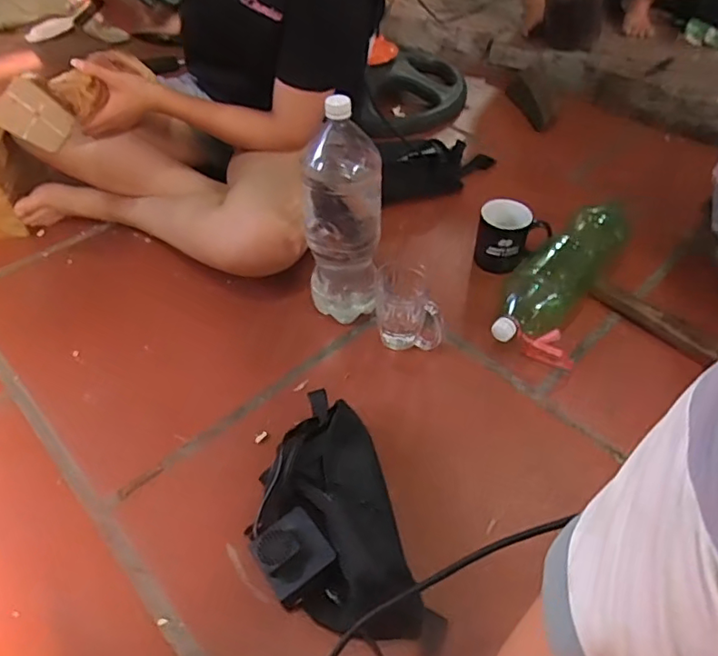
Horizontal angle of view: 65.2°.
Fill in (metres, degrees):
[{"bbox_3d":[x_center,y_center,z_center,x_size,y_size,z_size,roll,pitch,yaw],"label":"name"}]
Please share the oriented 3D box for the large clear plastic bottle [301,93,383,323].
[{"bbox_3d":[-0.021,-0.154,0.773,0.102,0.304,0.110,2,48,0],"label":"large clear plastic bottle"}]

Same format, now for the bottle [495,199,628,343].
[{"bbox_3d":[0.300,-0.083,0.858,0.096,0.089,0.310,34,55,25],"label":"bottle"}]

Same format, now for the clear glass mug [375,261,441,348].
[{"bbox_3d":[0.073,-0.024,0.820,0.102,0.104,0.078,10,49,7],"label":"clear glass mug"}]

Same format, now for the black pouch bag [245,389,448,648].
[{"bbox_3d":[-0.036,0.212,0.621,0.155,0.069,0.303,-16,50,-15],"label":"black pouch bag"}]

